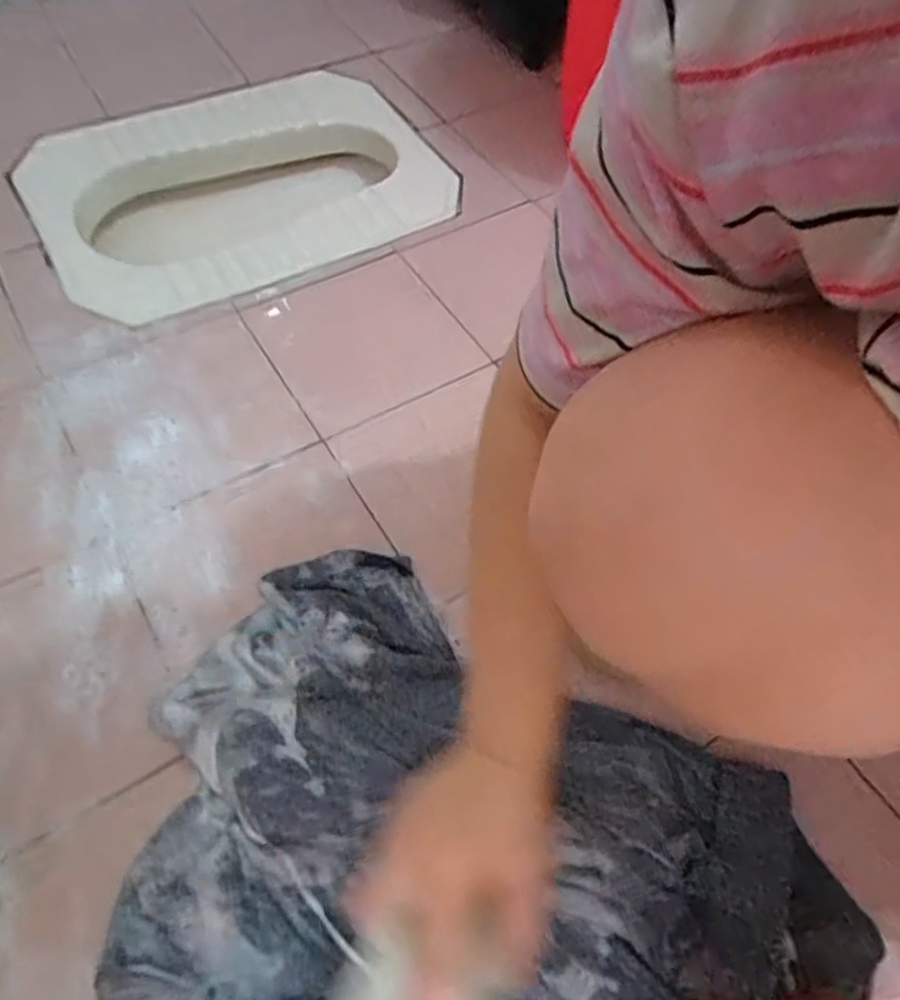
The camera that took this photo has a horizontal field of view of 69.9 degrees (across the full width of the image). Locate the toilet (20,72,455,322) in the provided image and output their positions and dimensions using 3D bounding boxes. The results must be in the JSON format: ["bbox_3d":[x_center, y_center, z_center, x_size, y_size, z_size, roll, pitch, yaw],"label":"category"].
[{"bbox_3d":[-0.268,-0.380,0.880,0.511,0.160,0.376,-34,67,-22],"label":"toilet"}]

